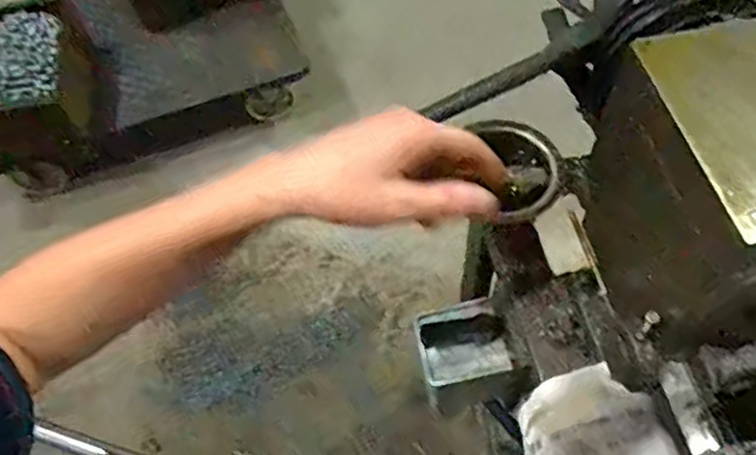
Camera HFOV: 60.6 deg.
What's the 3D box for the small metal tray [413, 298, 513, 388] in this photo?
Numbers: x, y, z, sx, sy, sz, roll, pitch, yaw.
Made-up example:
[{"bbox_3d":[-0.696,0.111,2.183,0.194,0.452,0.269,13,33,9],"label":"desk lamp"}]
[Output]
[{"bbox_3d":[0.091,0.125,0.712,0.090,0.031,0.084,-13,58,-5],"label":"small metal tray"}]

